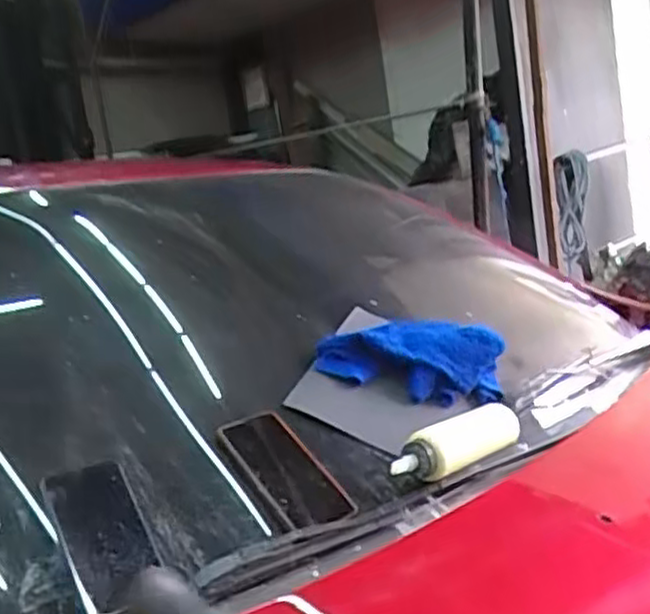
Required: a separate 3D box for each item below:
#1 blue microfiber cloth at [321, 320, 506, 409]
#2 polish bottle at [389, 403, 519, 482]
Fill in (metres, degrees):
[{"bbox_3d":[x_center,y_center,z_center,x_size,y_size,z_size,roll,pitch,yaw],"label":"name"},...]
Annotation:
[{"bbox_3d":[0.118,0.067,0.973,0.261,0.145,0.052,0,-30,-11],"label":"blue microfiber cloth"},{"bbox_3d":[0.147,0.149,0.810,0.197,0.049,0.040,-18,12,-42],"label":"polish bottle"}]

